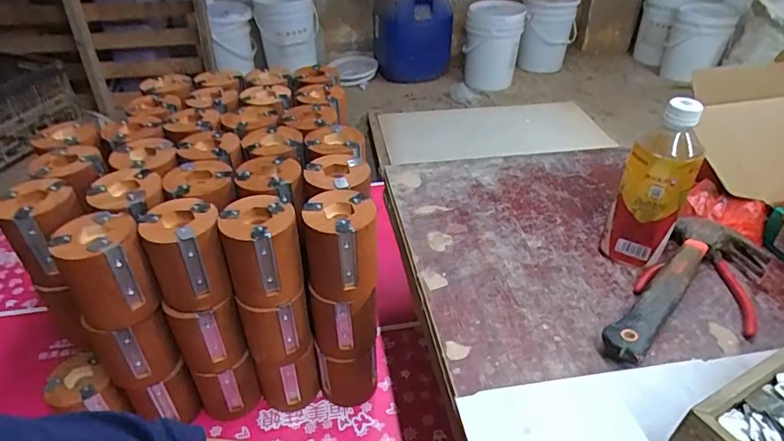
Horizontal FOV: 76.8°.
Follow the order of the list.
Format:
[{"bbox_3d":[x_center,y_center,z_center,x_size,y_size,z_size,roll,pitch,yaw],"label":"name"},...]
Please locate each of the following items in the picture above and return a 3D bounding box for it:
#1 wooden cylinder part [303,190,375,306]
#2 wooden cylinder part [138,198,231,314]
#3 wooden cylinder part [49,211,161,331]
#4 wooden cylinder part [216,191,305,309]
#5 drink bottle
[{"bbox_3d":[-0.056,0.029,0.559,0.075,0.100,0.077,-1,37,0],"label":"wooden cylinder part"},{"bbox_3d":[-0.225,0.038,0.546,0.075,0.097,0.076,-17,41,-21],"label":"wooden cylinder part"},{"bbox_3d":[-0.301,0.054,0.525,0.081,0.100,0.077,-25,44,-28],"label":"wooden cylinder part"},{"bbox_3d":[-0.142,0.035,0.555,0.080,0.101,0.074,-11,39,-13],"label":"wooden cylinder part"},{"bbox_3d":[0.275,-0.034,0.518,0.064,0.179,0.059,26,45,31],"label":"drink bottle"}]

